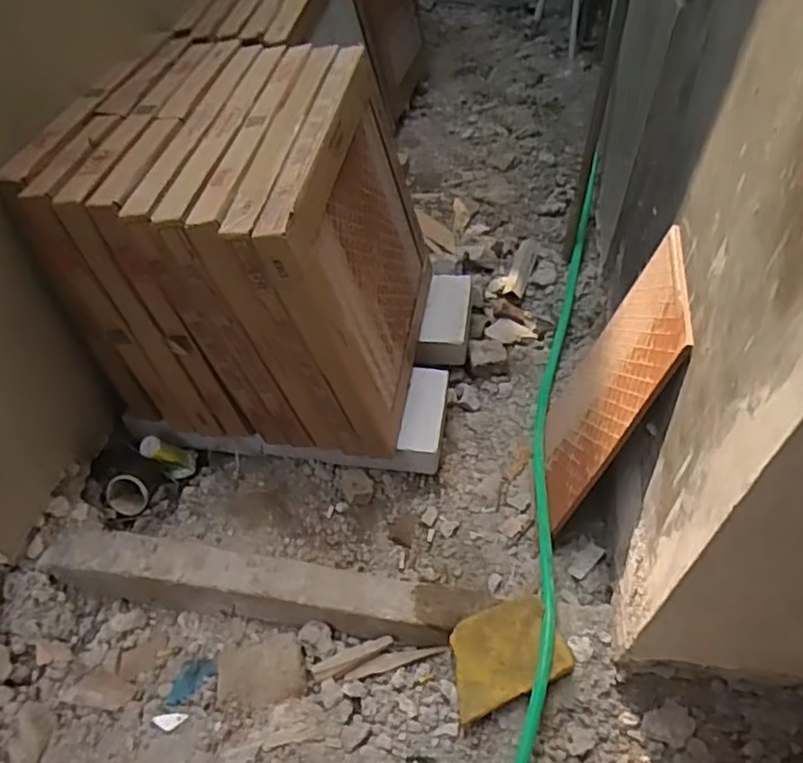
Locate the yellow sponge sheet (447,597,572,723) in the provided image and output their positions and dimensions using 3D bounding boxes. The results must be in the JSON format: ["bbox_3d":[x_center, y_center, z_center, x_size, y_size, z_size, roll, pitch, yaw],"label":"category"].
[{"bbox_3d":[0.145,0.394,0.987,0.170,0.027,0.121,-28,76,2],"label":"yellow sponge sheet"}]

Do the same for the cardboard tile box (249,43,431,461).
[{"bbox_3d":[-0.063,-0.203,1.169,0.053,0.509,0.497,-2,51,20],"label":"cardboard tile box"}]

